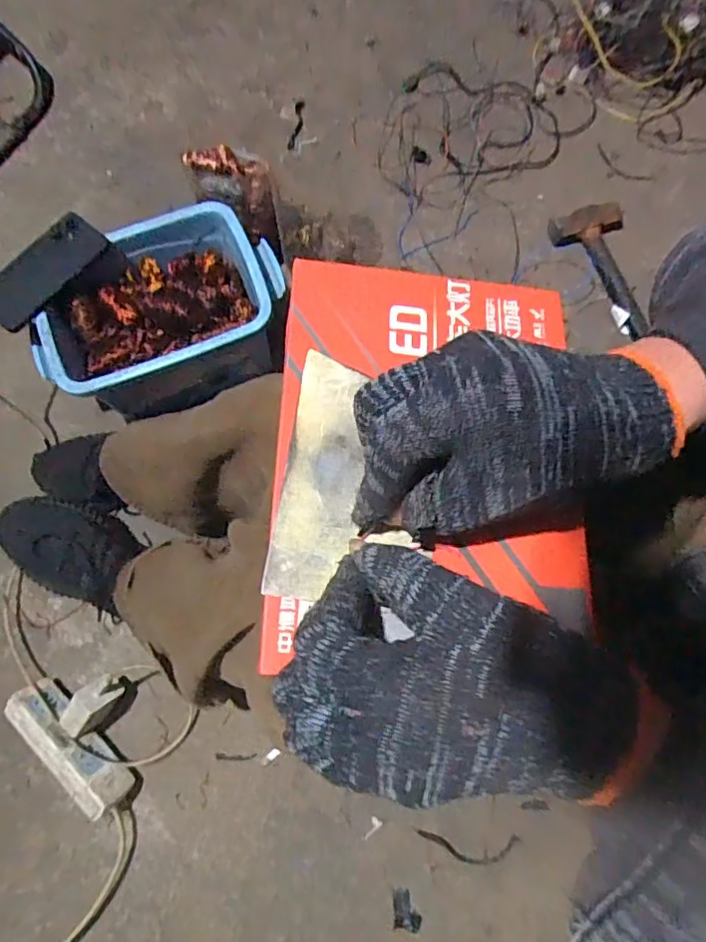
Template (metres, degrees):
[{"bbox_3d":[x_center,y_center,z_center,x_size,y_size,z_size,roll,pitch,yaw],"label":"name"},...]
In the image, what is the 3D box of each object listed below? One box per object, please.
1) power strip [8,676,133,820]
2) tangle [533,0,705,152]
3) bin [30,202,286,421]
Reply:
[{"bbox_3d":[-0.328,0.321,0.676,0.057,0.051,0.173,-44,79,-9],"label":"power strip"},{"bbox_3d":[0.463,-0.633,0.852,0.315,0.084,0.319,29,78,8],"label":"tangle"},{"bbox_3d":[-0.234,-0.193,0.747,0.295,0.144,0.189,-19,76,-4],"label":"bin"}]

